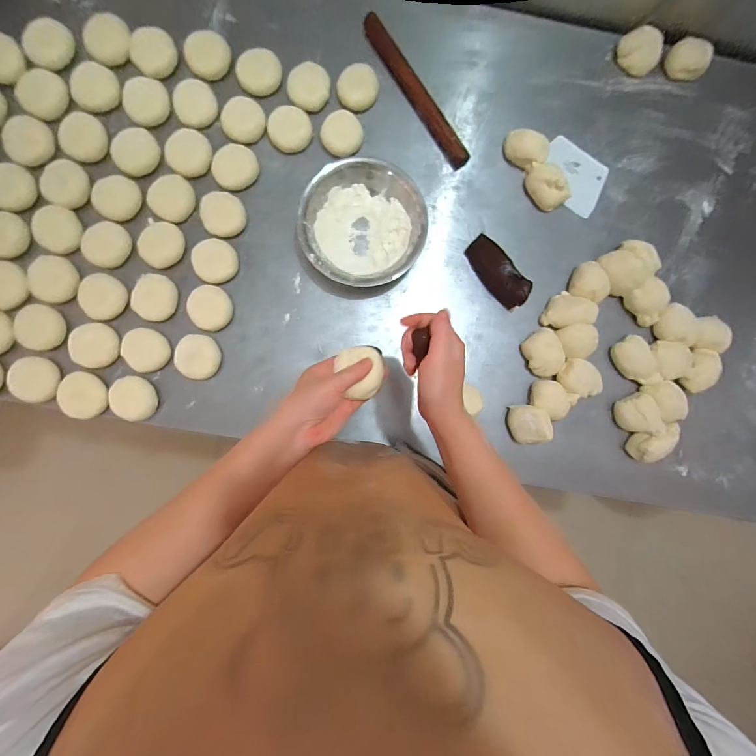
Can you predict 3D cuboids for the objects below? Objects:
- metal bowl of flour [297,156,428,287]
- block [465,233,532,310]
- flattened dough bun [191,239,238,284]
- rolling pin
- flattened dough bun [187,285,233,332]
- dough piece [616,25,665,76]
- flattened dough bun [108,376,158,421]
[{"bbox_3d":[-0.026,-0.233,0.572,0.187,0.063,0.180,0,88,-4],"label":"metal bowl of flour"},{"bbox_3d":[0.195,-0.173,0.597,0.053,0.041,0.133,-33,78,-4],"label":"block"},{"bbox_3d":[-0.253,-0.182,0.572,0.062,0.023,0.064,0,88,-4],"label":"flattened dough bun"},{"bbox_3d":[0.064,-0.462,0.599,0.032,0.031,0.265,-33,91,-4],"label":"rolling pin"},{"bbox_3d":[-0.260,-0.109,0.570,0.060,0.019,0.069,-32,91,-4],"label":"flattened dough bun"},{"bbox_3d":[0.439,-0.549,0.611,0.071,0.033,0.060,40,86,-2],"label":"dough piece"},{"bbox_3d":[-0.373,0.030,0.561,0.065,0.023,0.059,32,87,-2],"label":"flattened dough bun"}]

